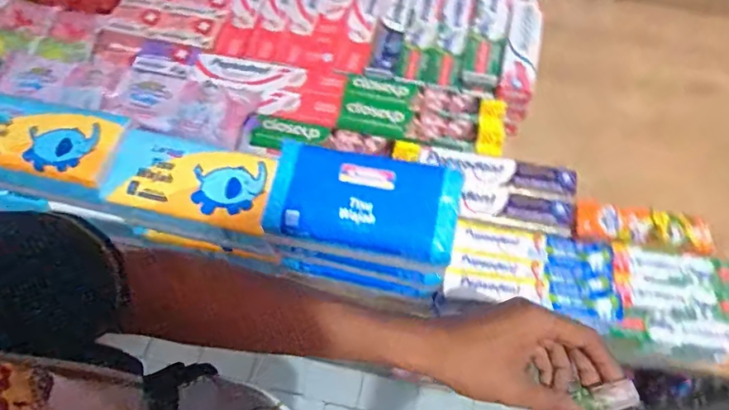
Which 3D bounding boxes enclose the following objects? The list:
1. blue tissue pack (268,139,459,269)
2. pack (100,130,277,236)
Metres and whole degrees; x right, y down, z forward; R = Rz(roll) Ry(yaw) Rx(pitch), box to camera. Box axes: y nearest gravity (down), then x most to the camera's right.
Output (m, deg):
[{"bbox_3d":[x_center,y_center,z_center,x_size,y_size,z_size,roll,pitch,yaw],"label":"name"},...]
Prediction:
[{"bbox_3d":[0.001,-0.005,0.538,0.188,0.048,0.098,9,64,6],"label":"blue tissue pack"},{"bbox_3d":[-0.186,-0.027,0.575,0.192,0.028,0.091,12,65,8],"label":"pack"}]

